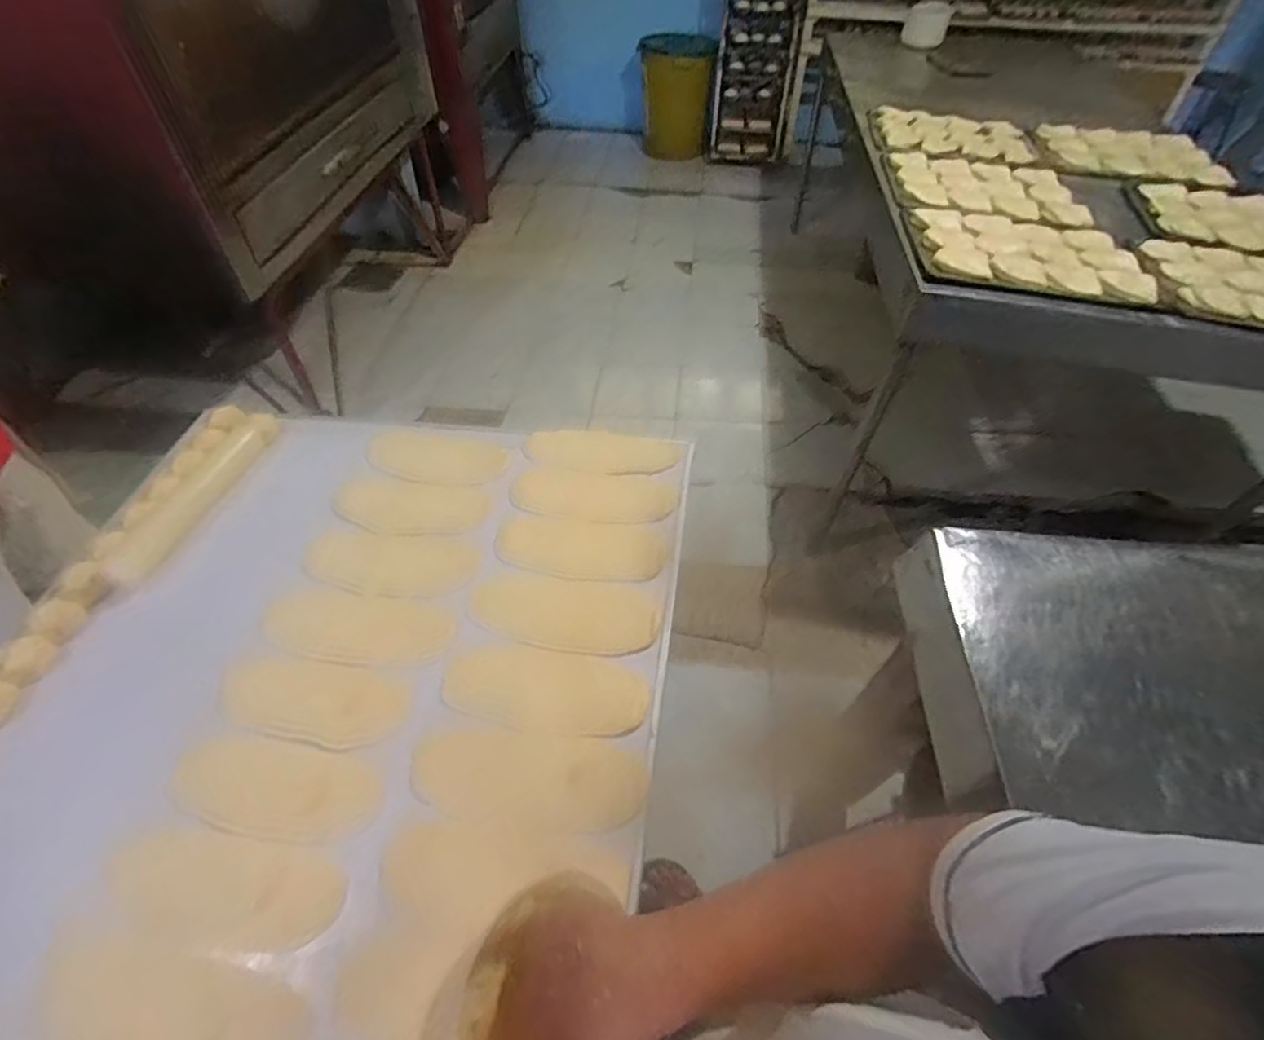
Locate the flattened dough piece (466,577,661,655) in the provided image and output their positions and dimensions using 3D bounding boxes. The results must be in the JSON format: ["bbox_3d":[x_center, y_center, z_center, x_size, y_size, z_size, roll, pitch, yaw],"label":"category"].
[{"bbox_3d":[-0.083,0.110,0.736,0.224,0.009,0.087,8,51,5],"label":"flattened dough piece"}]

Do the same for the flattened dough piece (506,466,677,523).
[{"bbox_3d":[-0.055,-0.036,0.855,0.224,0.013,0.084,7,51,4],"label":"flattened dough piece"}]

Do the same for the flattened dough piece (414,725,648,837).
[{"bbox_3d":[-0.108,0.265,0.630,0.235,0.014,0.099,6,51,4],"label":"flattened dough piece"}]

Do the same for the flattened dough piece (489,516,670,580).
[{"bbox_3d":[-0.067,0.037,0.802,0.219,0.008,0.095,6,51,4],"label":"flattened dough piece"}]

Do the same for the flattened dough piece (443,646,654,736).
[{"bbox_3d":[-0.097,0.191,0.689,0.225,0.014,0.087,6,51,4],"label":"flattened dough piece"}]

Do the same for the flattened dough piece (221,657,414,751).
[{"bbox_3d":[-0.347,0.199,0.673,0.200,0.018,0.081,8,51,5],"label":"flattened dough piece"}]

